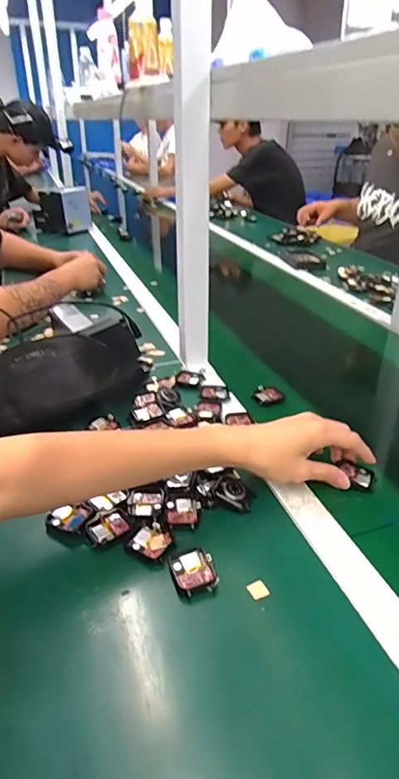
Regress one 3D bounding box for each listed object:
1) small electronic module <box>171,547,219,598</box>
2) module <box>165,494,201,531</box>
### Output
[{"bbox_3d":[-0.005,0.168,0.436,0.036,0.010,0.041,-12,32,-17],"label":"small electronic module"},{"bbox_3d":[-0.018,0.130,0.502,0.035,0.007,0.044,-5,30,-6],"label":"module"}]

